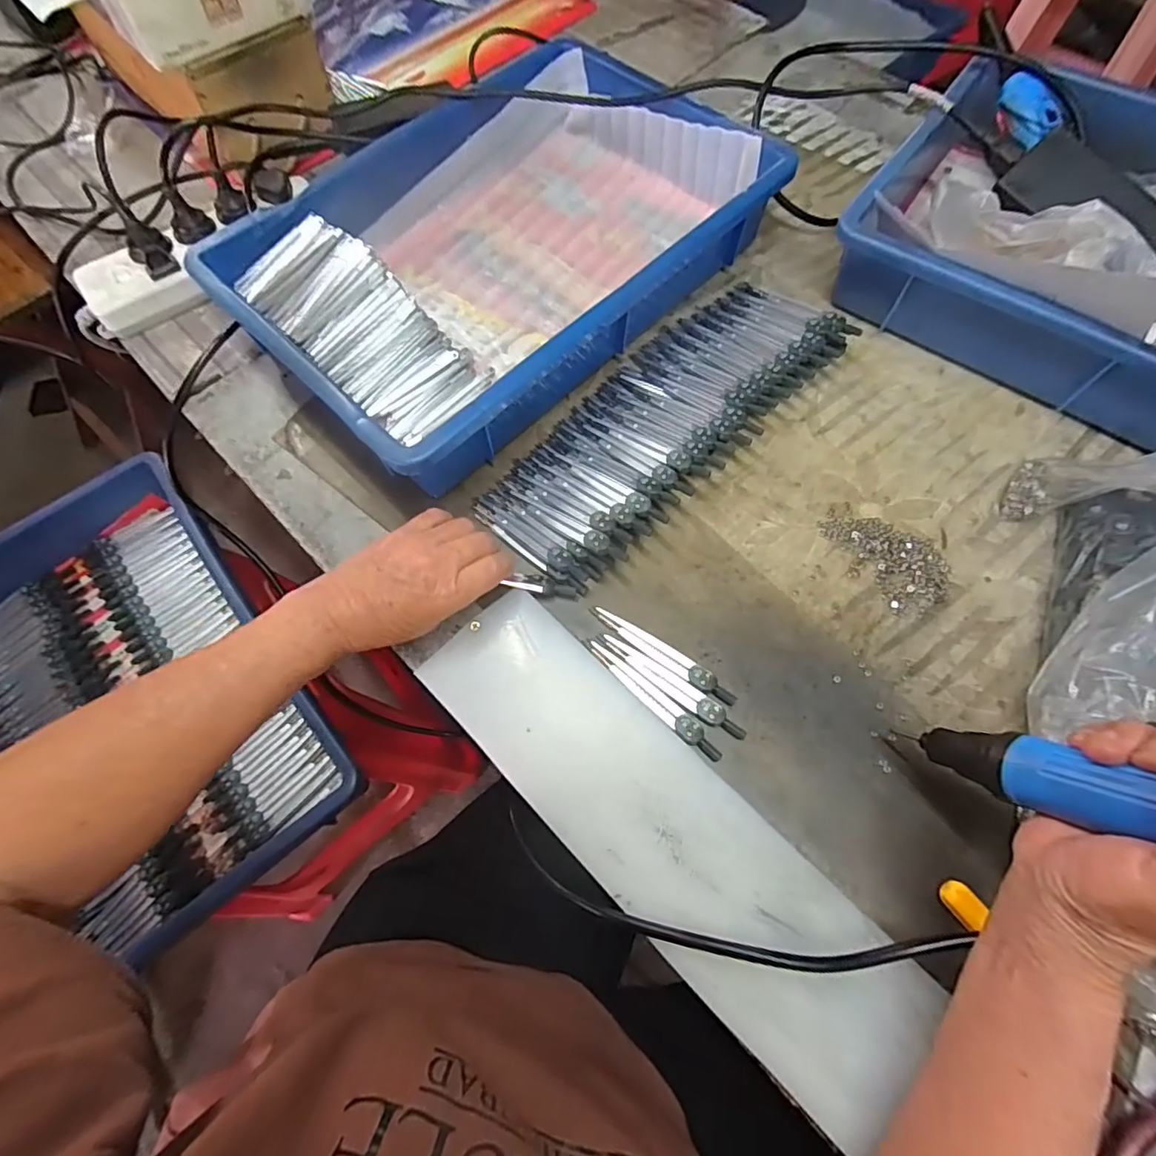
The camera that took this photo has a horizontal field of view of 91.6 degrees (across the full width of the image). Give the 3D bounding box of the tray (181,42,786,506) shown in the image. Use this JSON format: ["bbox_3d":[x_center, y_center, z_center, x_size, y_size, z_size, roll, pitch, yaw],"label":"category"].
[{"bbox_3d":[-0.066,-0.287,0.490,0.285,0.080,0.424,42,74,17],"label":"tray"}]

